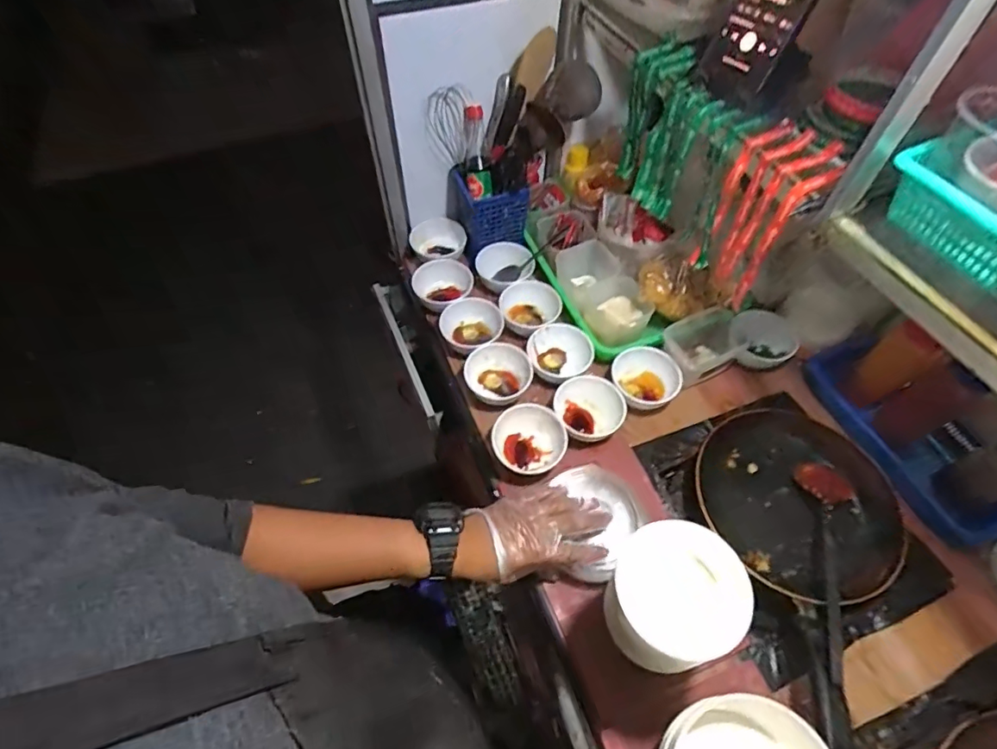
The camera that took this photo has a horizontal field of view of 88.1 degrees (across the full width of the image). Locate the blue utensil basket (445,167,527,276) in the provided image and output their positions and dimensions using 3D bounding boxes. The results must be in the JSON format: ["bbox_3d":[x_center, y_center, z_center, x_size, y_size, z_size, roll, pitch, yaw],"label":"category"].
[{"bbox_3d":[-0.021,-0.279,0.859,0.104,0.109,0.114,-20,58,-12],"label":"blue utensil basket"}]

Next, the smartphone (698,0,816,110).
[{"bbox_3d":[0.255,-0.346,0.490,0.016,0.160,0.071,-22,61,-40],"label":"smartphone"}]

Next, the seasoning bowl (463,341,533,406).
[{"bbox_3d":[0.004,0.004,0.733,0.087,0.051,0.095,0,56,0],"label":"seasoning bowl"}]

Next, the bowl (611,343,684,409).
[{"bbox_3d":[0.212,0.008,0.733,0.087,0.045,0.095,0,56,0],"label":"bowl"}]

